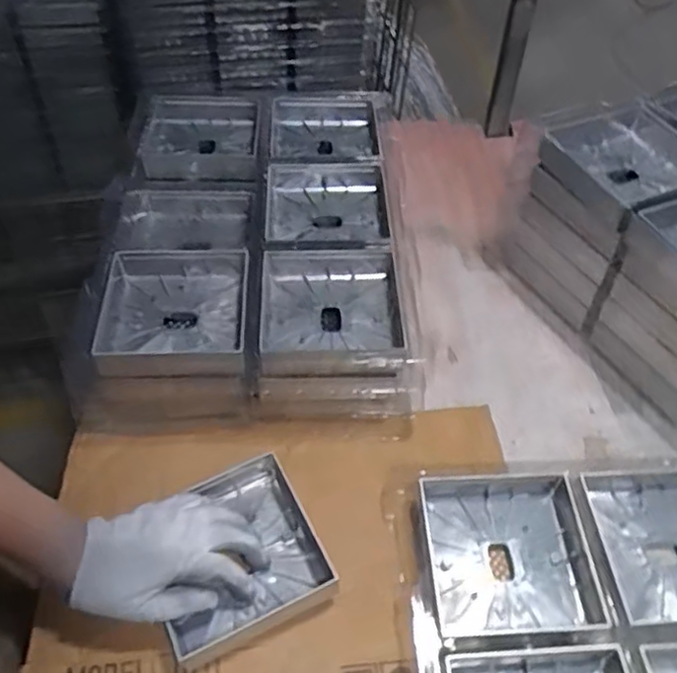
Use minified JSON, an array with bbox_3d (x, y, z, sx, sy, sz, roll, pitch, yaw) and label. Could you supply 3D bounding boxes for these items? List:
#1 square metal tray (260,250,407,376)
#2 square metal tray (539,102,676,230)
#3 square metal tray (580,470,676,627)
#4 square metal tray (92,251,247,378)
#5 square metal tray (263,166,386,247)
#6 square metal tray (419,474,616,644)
[{"bbox_3d":[-0.009,-0.024,0.652,0.145,0.039,0.147,-1,49,-3],"label":"square metal tray"},{"bbox_3d":[0.310,-0.181,0.706,0.157,0.041,0.147,-18,52,-17],"label":"square metal tray"},{"bbox_3d":[0.297,0.182,0.584,0.142,0.034,0.138,-1,50,-7],"label":"square metal tray"},{"bbox_3d":[-0.158,-0.020,0.653,0.141,0.047,0.150,-1,49,-4],"label":"square metal tray"},{"bbox_3d":[-0.018,-0.136,0.754,0.139,0.046,0.151,1,49,-2],"label":"square metal tray"},{"bbox_3d":[0.144,0.187,0.571,0.141,0.033,0.136,-1,50,-7],"label":"square metal tray"}]

